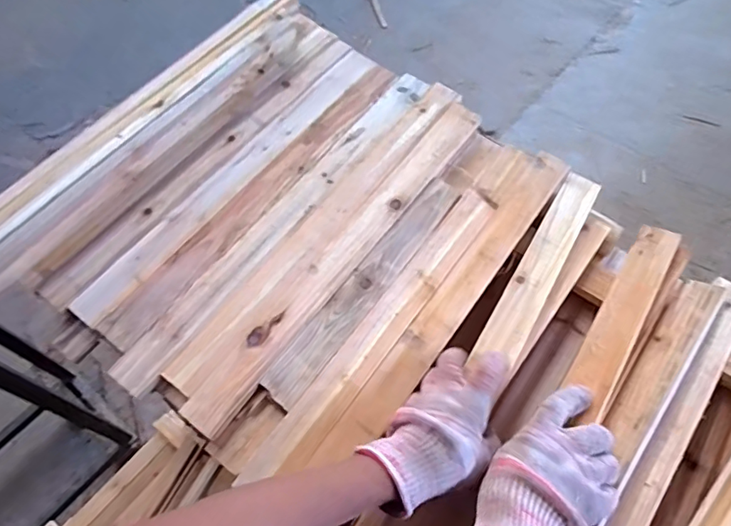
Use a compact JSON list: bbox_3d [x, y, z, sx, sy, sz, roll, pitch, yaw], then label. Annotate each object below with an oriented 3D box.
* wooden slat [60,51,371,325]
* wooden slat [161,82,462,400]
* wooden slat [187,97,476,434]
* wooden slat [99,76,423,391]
[{"bbox_3d":[-0.147,-0.113,0.600,0.044,0.009,0.482,33,66,15],"label":"wooden slat"},{"bbox_3d":[-0.040,-0.055,0.574,0.042,0.015,0.489,34,66,15],"label":"wooden slat"},{"bbox_3d":[-0.015,-0.020,0.557,0.044,0.018,0.484,34,66,15],"label":"wooden slat"},{"bbox_3d":[-0.085,-0.064,0.577,0.044,0.012,0.508,34,66,15],"label":"wooden slat"}]

